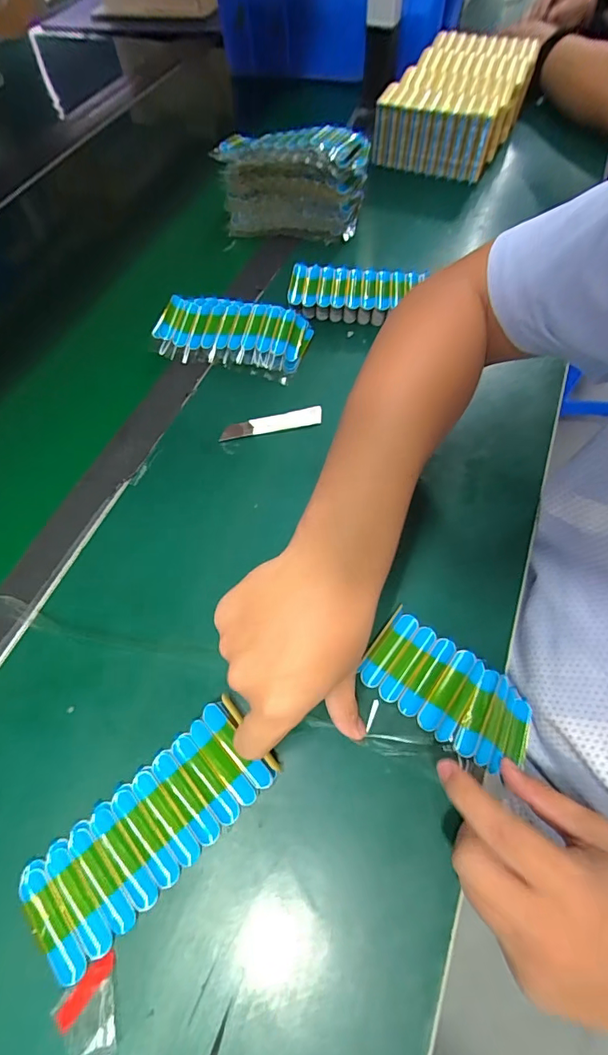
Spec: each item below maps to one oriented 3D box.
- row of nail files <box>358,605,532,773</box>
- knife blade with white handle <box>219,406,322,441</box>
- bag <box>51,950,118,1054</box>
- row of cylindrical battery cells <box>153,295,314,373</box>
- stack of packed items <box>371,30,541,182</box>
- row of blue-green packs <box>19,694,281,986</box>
[{"bbox_3d":[0.104,0.119,0.323,0.121,0.026,0.063,31,67,17],"label":"row of nail files"},{"bbox_3d":[-0.031,-0.102,0.435,0.099,0.005,0.019,-12,62,-5],"label":"knife blade with white handle"},{"bbox_3d":[-0.113,0.262,0.242,0.037,0.005,0.038,38,69,20],"label":"bag"},{"bbox_3d":[-0.075,-0.211,0.481,0.157,0.027,0.084,7,62,5],"label":"row of cylindrical battery cells"},{"bbox_3d":[0.235,-0.643,0.680,0.169,0.079,0.292,19,64,12],"label":"stack of packed items"},{"bbox_3d":[-0.094,0.185,0.279,0.158,0.019,0.065,-40,68,-15],"label":"row of blue-green packs"}]

